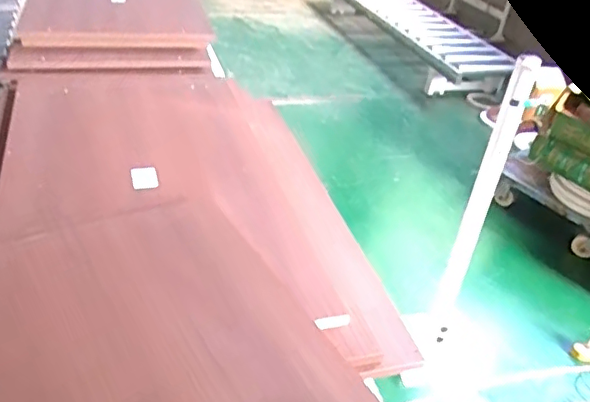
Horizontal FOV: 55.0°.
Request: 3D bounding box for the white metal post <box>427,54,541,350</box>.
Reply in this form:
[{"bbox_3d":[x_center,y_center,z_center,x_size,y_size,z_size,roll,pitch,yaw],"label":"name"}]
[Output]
[{"bbox_3d":[0.539,0.035,1.693,0.082,0.962,0.131,16,36,14],"label":"white metal post"}]

